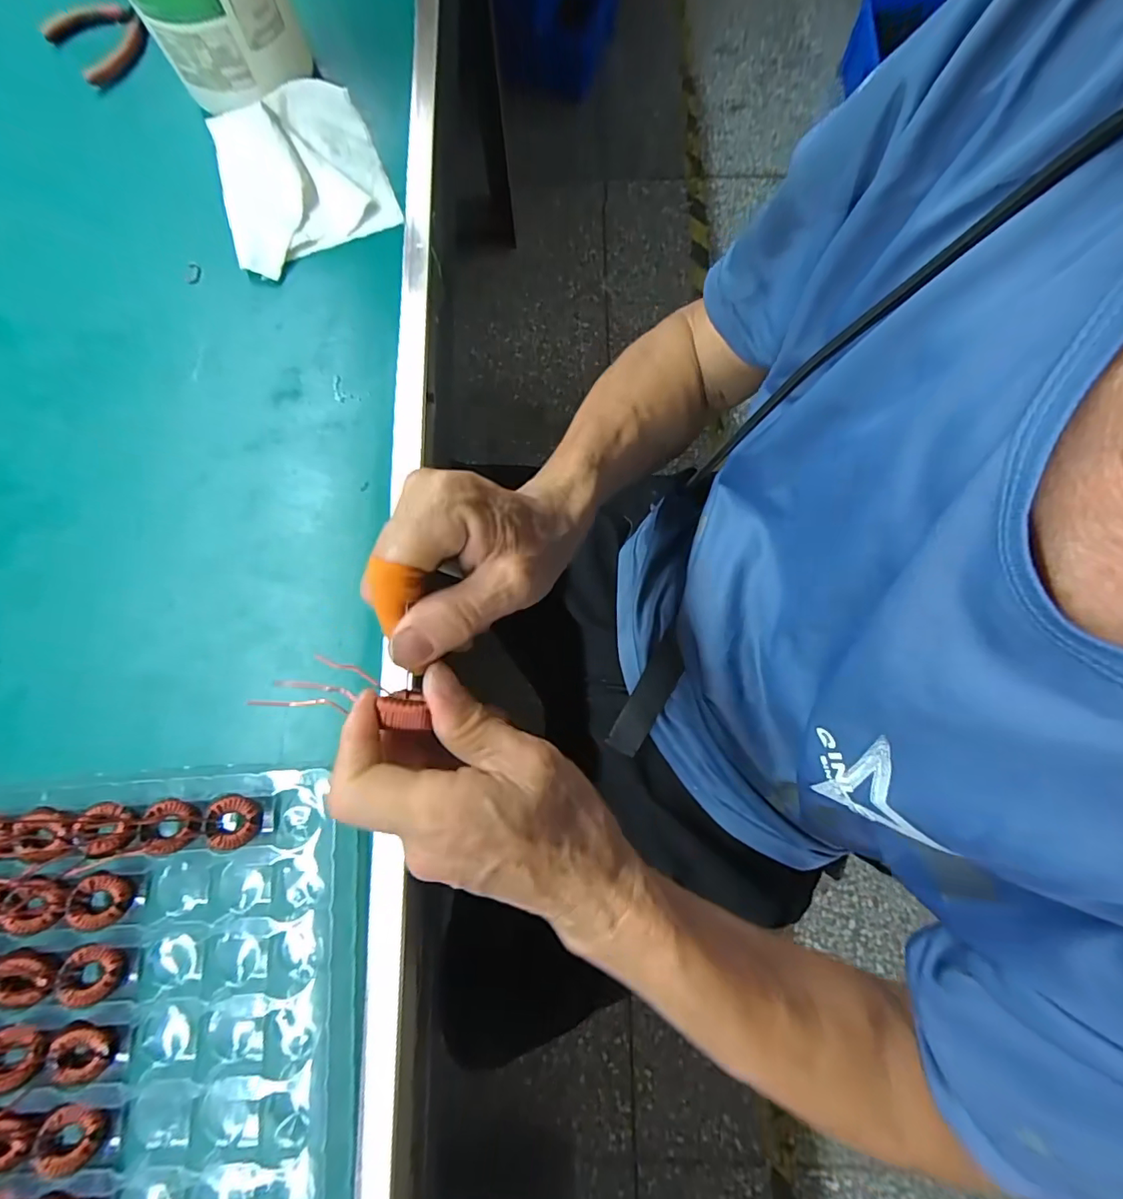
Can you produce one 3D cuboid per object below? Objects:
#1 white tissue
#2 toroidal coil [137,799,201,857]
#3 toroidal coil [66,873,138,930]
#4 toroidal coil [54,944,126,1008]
[{"bbox_3d":[-0.195,-0.316,0.385,0.118,0.027,0.128,-23,77,-5],"label":"white tissue"},{"bbox_3d":[-0.207,0.121,0.276,0.027,0.008,0.028,2,83,-14],"label":"toroidal coil"},{"bbox_3d":[-0.241,0.157,0.272,0.026,0.005,0.029,39,78,-12],"label":"toroidal coil"},{"bbox_3d":[-0.240,0.191,0.265,0.027,0.006,0.026,-39,79,-8],"label":"toroidal coil"}]

